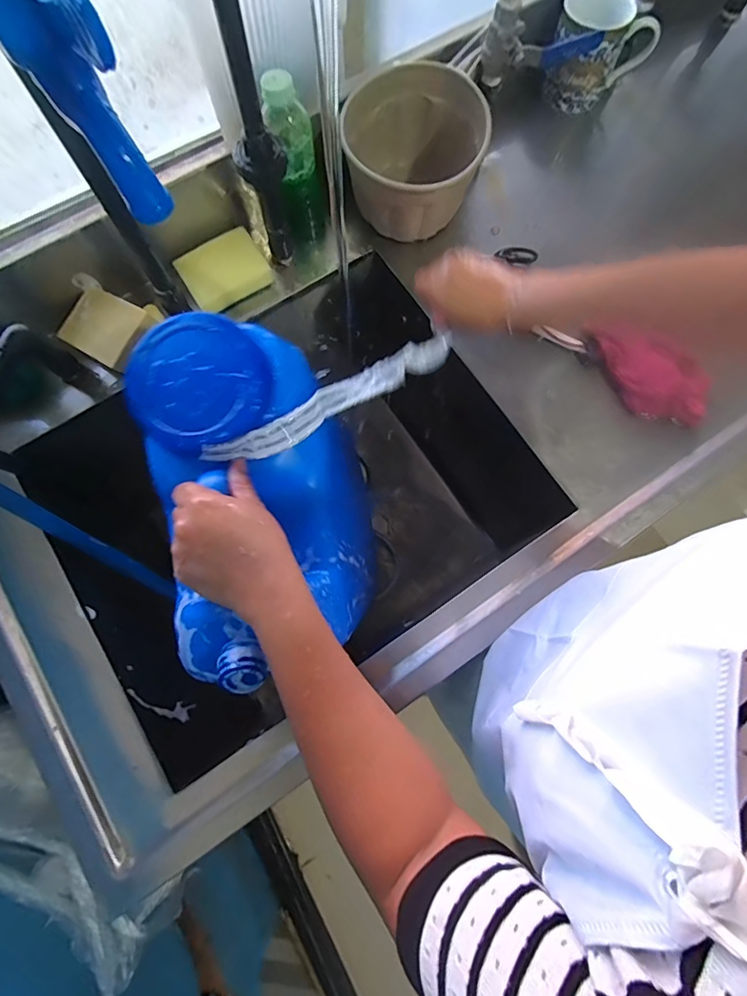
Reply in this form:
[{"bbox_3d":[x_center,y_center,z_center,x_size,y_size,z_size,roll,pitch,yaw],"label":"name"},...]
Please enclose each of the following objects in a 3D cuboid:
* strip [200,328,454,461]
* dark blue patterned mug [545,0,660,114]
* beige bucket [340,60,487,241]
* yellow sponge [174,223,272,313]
[{"bbox_3d":[-0.022,-0.097,0.427,0.279,0.031,0.035,-33,77,-23],"label":"strip"},{"bbox_3d":[0.301,-0.593,0.604,0.127,0.097,0.087,22,76,6],"label":"dark blue patterned mug"},{"bbox_3d":[0.050,-0.413,0.552,0.156,0.112,0.171,0,75,0],"label":"beige bucket"},{"bbox_3d":[-0.184,-0.282,0.554,0.099,0.029,0.071,-33,77,-8],"label":"yellow sponge"}]

